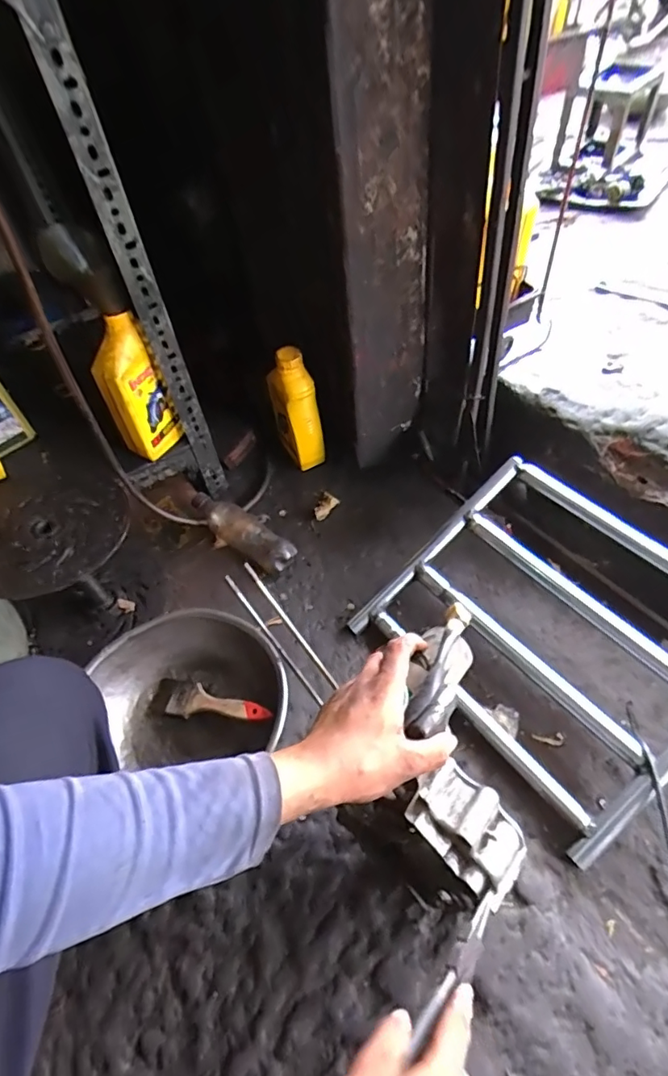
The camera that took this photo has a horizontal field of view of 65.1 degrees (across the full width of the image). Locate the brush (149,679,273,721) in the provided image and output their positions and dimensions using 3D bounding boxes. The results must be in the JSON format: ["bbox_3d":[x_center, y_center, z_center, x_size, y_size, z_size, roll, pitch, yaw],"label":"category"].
[{"bbox_3d":[-0.168,0.223,0.705,0.193,0.014,0.048,-2,49,28],"label":"brush"}]

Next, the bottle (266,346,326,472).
[{"bbox_3d":[-0.068,-0.227,0.930,0.061,0.240,0.081,-24,53,-13],"label":"bottle"}]

